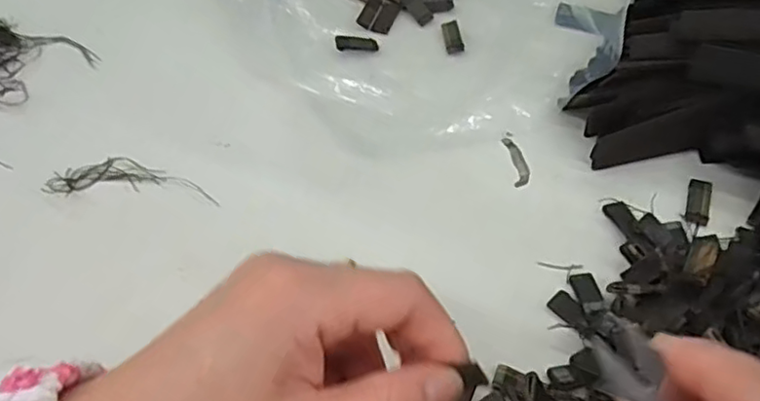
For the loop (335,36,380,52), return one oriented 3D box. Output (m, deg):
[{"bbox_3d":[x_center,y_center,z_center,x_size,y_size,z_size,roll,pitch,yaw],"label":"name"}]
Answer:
[{"bbox_3d":[-0.013,-0.090,0.363,0.025,0.004,0.009,2,54,-11],"label":"loop"}]

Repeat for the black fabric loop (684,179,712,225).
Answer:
[{"bbox_3d":[0.148,0.001,0.294,0.011,0.004,0.028,18,57,15],"label":"black fabric loop"}]

